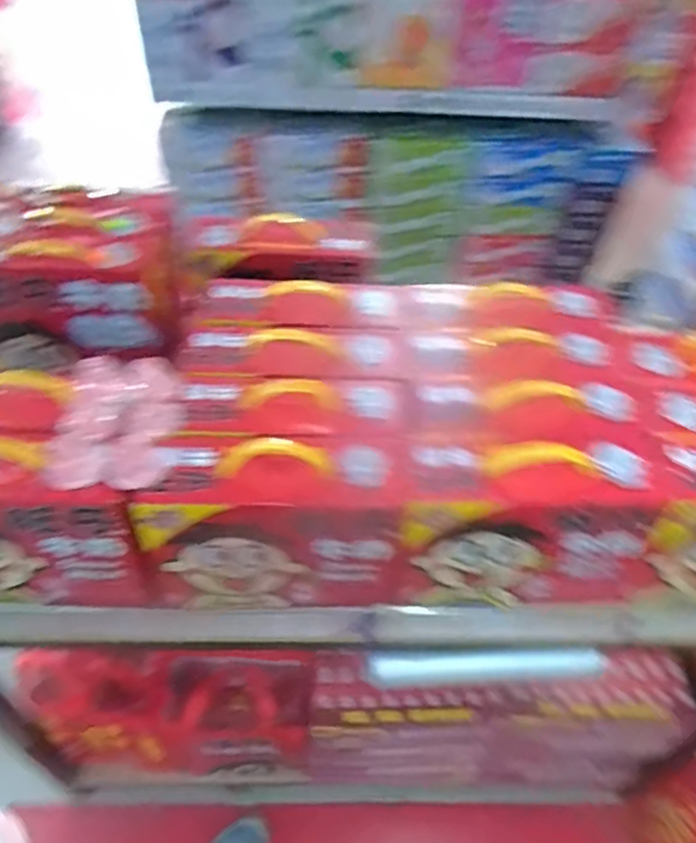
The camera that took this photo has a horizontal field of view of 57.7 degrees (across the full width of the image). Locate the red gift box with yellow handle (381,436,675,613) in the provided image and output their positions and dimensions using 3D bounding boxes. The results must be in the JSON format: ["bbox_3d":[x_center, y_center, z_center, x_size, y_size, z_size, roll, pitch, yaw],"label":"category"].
[{"bbox_3d":[0.198,0.119,0.725,0.284,0.200,0.116,1,48,-2],"label":"red gift box with yellow handle"}]

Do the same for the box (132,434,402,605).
[{"bbox_3d":[-0.082,0.108,0.702,0.268,0.192,0.108,0,48,-3],"label":"box"}]

